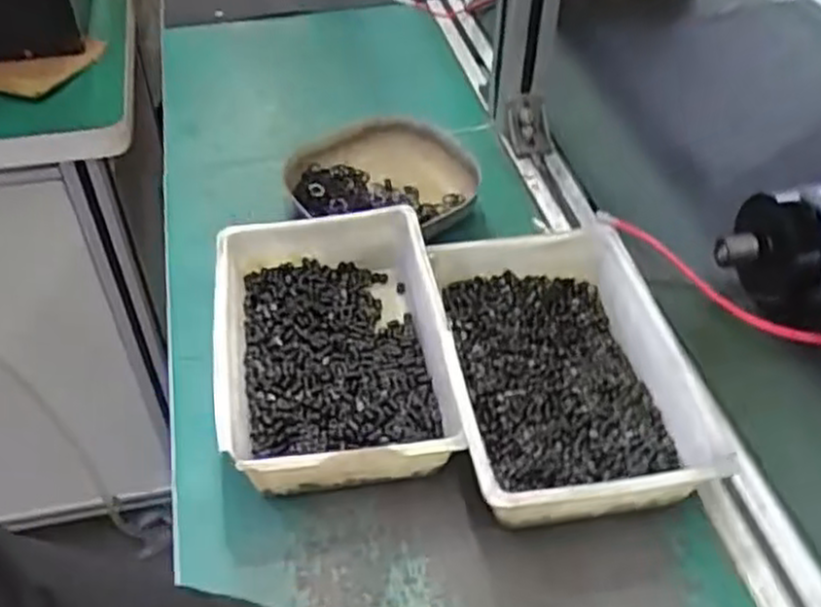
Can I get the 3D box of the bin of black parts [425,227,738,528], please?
[{"bbox_3d":[0.092,0.042,0.490,0.141,0.054,0.208,-7,46,-7],"label":"bin of black parts"}]

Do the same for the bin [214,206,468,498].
[{"bbox_3d":[-0.049,0.028,0.506,0.134,0.057,0.200,-6,46,-6],"label":"bin"}]

